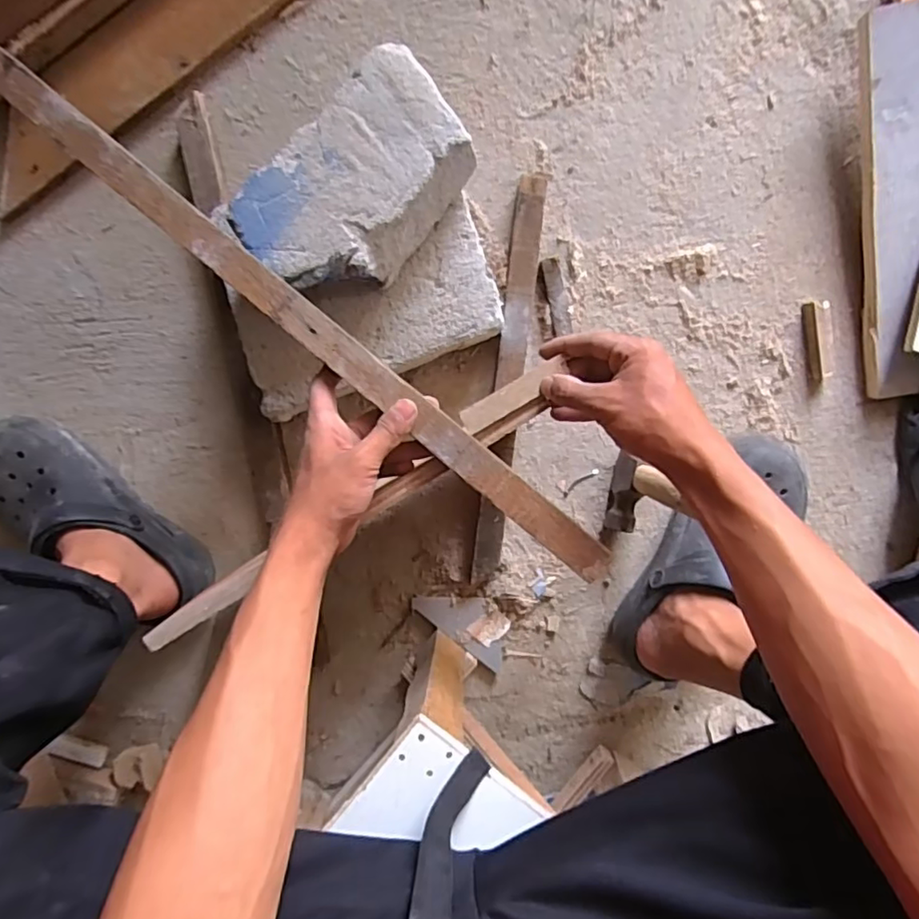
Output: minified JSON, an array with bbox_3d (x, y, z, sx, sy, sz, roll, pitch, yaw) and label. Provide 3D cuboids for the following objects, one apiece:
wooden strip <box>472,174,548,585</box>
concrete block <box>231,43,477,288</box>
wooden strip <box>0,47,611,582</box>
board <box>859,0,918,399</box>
[{"bbox_3d":[0.053,-0.076,0.621,0.030,0.026,0.423,7,95,1],"label":"wooden strip"},{"bbox_3d":[-0.084,-0.231,0.506,0.192,0.062,0.118,-45,92,5],"label":"concrete block"},{"bbox_3d":[-0.121,-0.106,0.443,0.586,0.008,0.030,40,95,0],"label":"wooden strip"},{"bbox_3d":[0.431,-0.242,0.569,0.065,0.020,0.354,-5,100,18],"label":"board"}]

